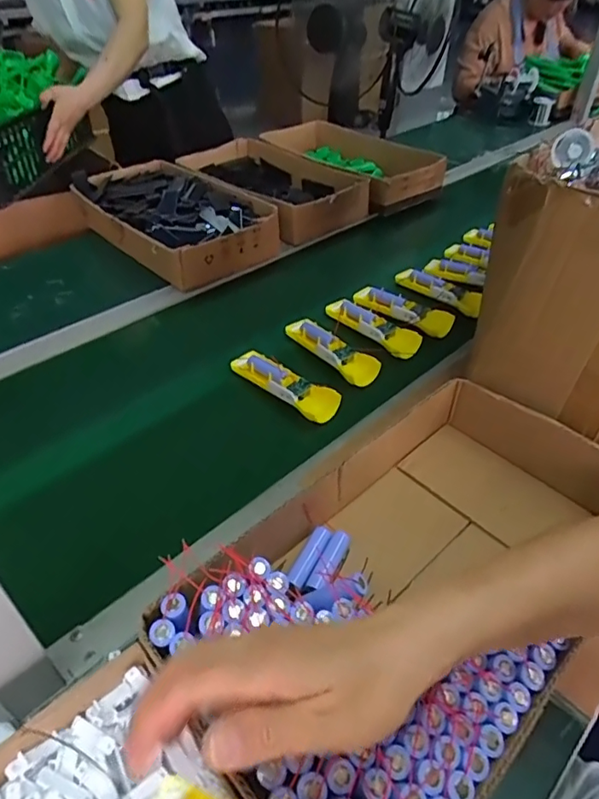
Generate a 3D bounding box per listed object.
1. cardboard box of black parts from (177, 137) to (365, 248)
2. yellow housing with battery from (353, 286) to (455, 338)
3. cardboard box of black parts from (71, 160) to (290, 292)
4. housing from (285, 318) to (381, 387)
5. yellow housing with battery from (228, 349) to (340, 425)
[{"bbox_3d":[-0.059,-0.455,1.134,0.241,0.087,0.397,-29,49,-28],"label":"cardboard box of black parts"},{"bbox_3d":[0.157,-0.143,0.823,0.165,0.025,0.038,28,49,28],"label":"yellow housing with battery"},{"bbox_3d":[-0.234,-0.336,0.976,0.223,0.081,0.385,-31,50,-30],"label":"cardboard box of black parts"},{"bbox_3d":[0.046,-0.073,0.753,0.046,0.028,0.161,-29,49,-28],"label":"housing"},{"bbox_3d":[-0.021,-0.021,0.695,0.167,0.025,0.045,29,50,29],"label":"yellow housing with battery"}]

